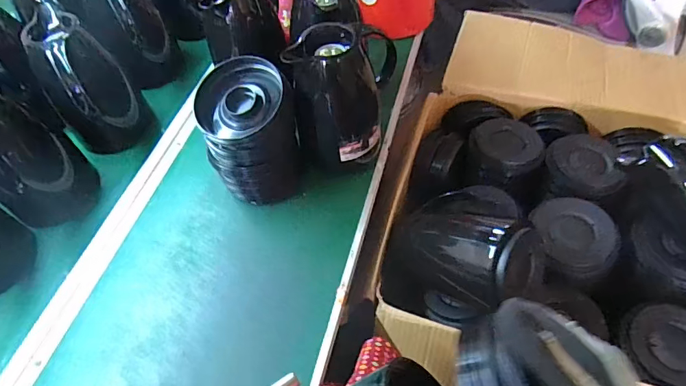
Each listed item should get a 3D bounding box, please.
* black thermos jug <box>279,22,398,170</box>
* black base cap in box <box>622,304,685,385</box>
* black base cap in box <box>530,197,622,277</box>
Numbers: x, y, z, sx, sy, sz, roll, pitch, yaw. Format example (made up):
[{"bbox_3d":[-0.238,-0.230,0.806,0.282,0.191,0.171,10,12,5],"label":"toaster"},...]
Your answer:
[{"bbox_3d":[-0.001,-0.141,0.633,0.144,0.185,0.131,2,55,7],"label":"black thermos jug"},{"bbox_3d":[0.426,0.200,0.576,0.105,0.032,0.115,-3,55,4],"label":"black base cap in box"},{"bbox_3d":[0.337,0.060,0.649,0.101,0.037,0.120,-15,55,-5],"label":"black base cap in box"}]

